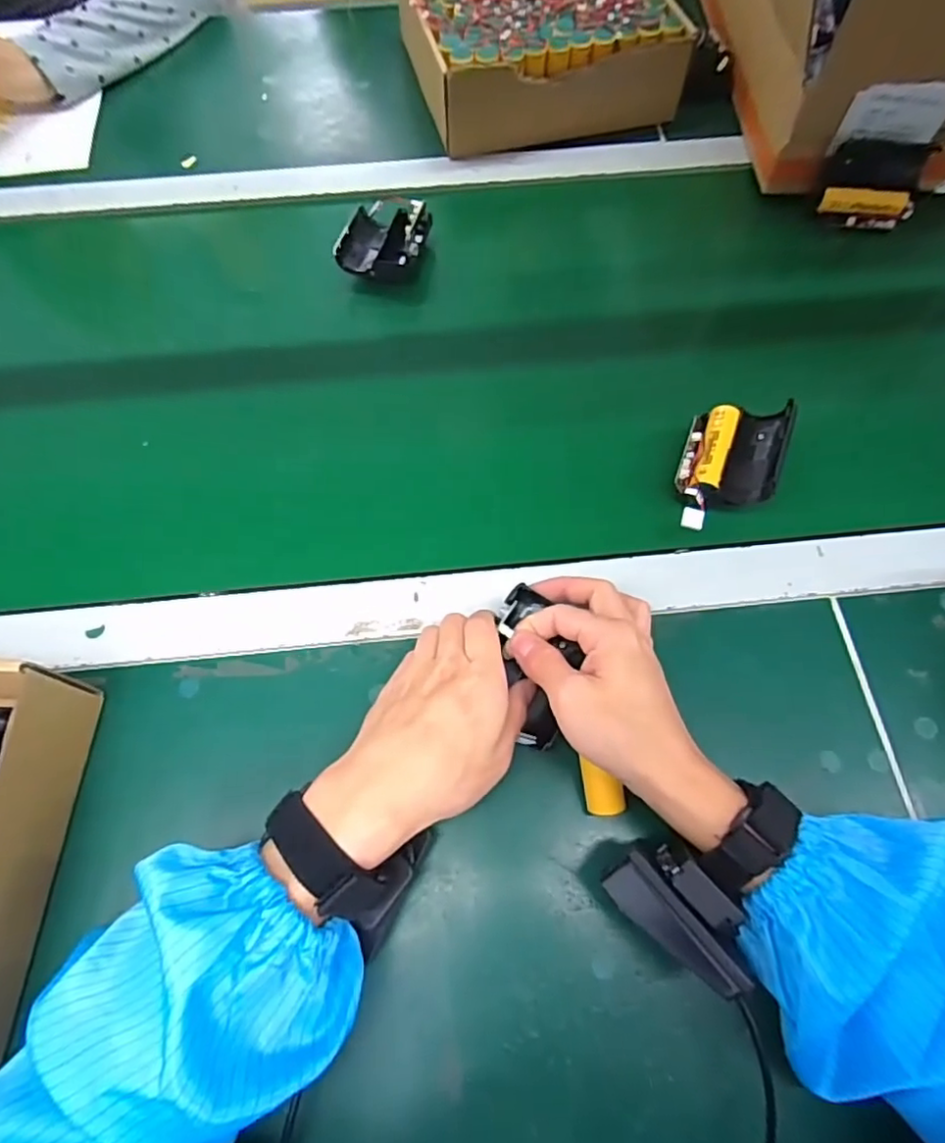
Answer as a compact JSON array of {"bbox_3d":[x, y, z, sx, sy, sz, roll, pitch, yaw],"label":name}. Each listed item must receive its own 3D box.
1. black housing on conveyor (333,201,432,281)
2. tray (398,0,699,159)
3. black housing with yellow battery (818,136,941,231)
[{"bbox_3d":[-0.076,-0.289,0.528,0.073,0.031,0.078,8,66,3],"label":"black housing on conveyor"},{"bbox_3d":[0.062,-0.532,0.610,0.233,0.077,0.222,-15,67,-8],"label":"tray"},{"bbox_3d":[0.352,-0.343,0.535,0.079,0.052,0.046,0,66,-1],"label":"black housing with yellow battery"}]

